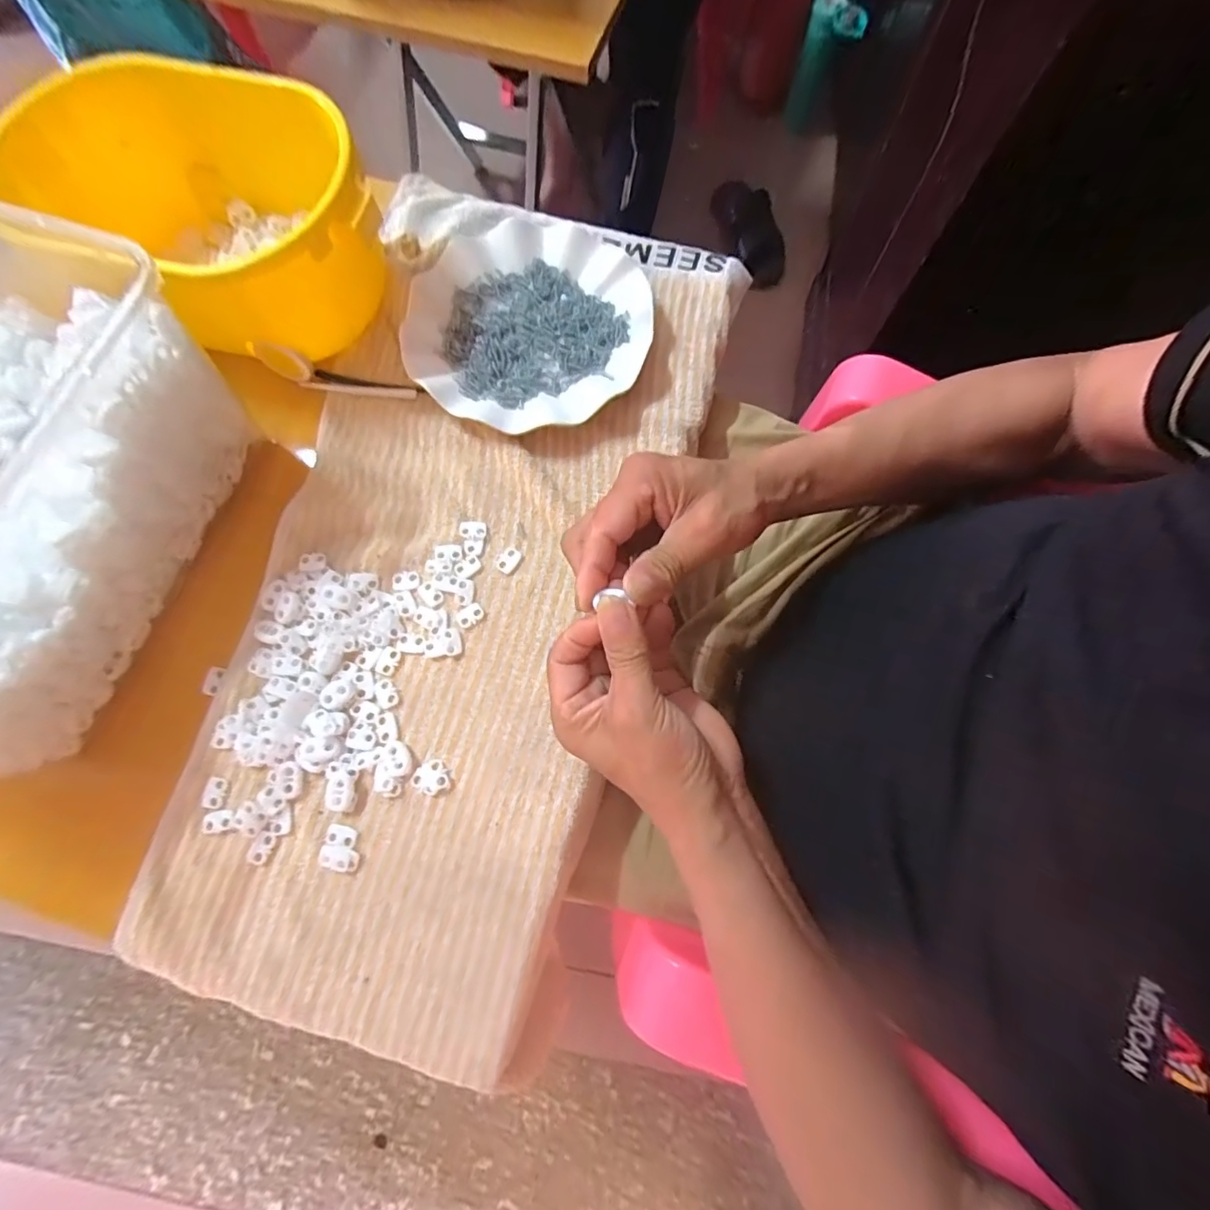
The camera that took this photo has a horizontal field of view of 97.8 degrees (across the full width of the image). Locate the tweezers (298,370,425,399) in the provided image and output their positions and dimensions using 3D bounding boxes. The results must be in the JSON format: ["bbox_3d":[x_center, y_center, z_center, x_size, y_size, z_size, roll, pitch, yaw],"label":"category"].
[{"bbox_3d":[-0.187,-0.168,0.407,0.095,0.009,0.016,12,76,3],"label":"tweezers"}]

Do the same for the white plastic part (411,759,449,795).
[{"bbox_3d":[-0.110,0.109,0.330,0.021,0.004,0.019,-28,77,-7],"label":"white plastic part"}]

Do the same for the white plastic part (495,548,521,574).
[{"bbox_3d":[-0.068,-0.031,0.369,0.014,0.004,0.018,27,77,6],"label":"white plastic part"}]

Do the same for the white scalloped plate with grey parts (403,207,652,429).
[{"bbox_3d":[-0.057,-0.225,0.411,0.179,0.023,0.203,2,75,0],"label":"white scalloped plate with grey parts"}]

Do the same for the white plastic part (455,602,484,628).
[{"bbox_3d":[-0.092,0.007,0.357,0.019,0.004,0.012,-33,78,-8],"label":"white plastic part"}]

